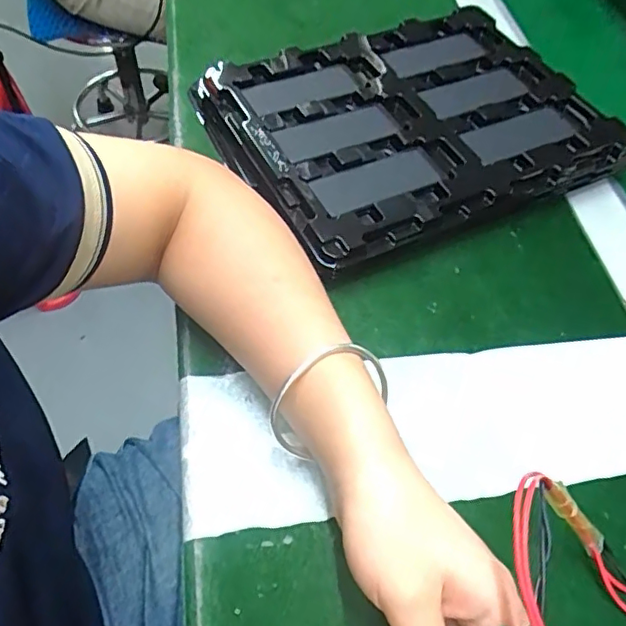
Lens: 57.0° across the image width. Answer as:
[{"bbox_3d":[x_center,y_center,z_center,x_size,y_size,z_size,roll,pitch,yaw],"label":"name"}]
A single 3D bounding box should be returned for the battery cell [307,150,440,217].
[{"bbox_3d":[0.046,-0.094,0.413,0.095,0.008,0.044,-22,59,-19],"label":"battery cell"}]

